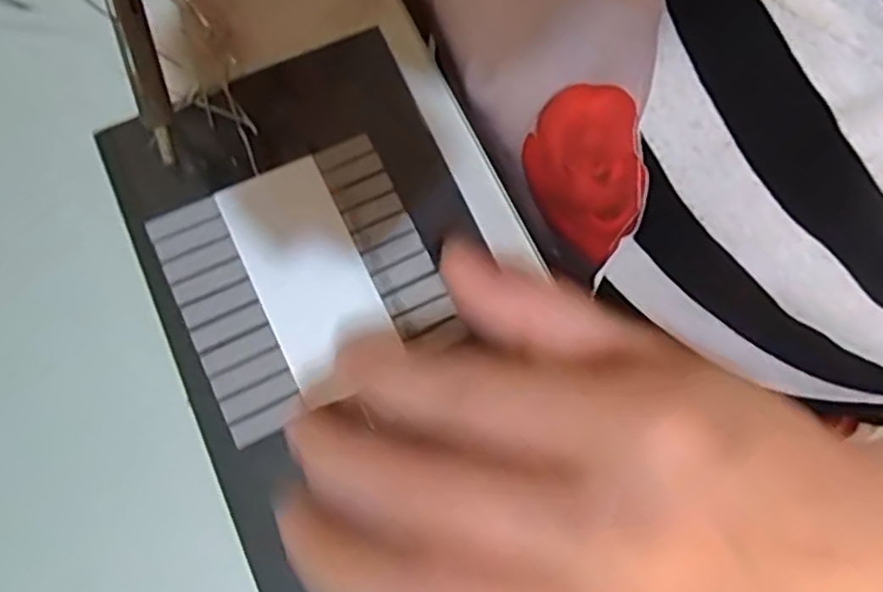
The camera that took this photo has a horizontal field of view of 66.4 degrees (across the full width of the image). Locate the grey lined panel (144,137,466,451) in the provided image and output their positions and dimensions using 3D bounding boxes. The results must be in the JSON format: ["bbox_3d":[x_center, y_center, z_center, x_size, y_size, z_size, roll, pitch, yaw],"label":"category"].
[{"bbox_3d":[-0.044,-0.006,0.215,0.077,0.004,0.075,-25,77,-8],"label":"grey lined panel"}]

